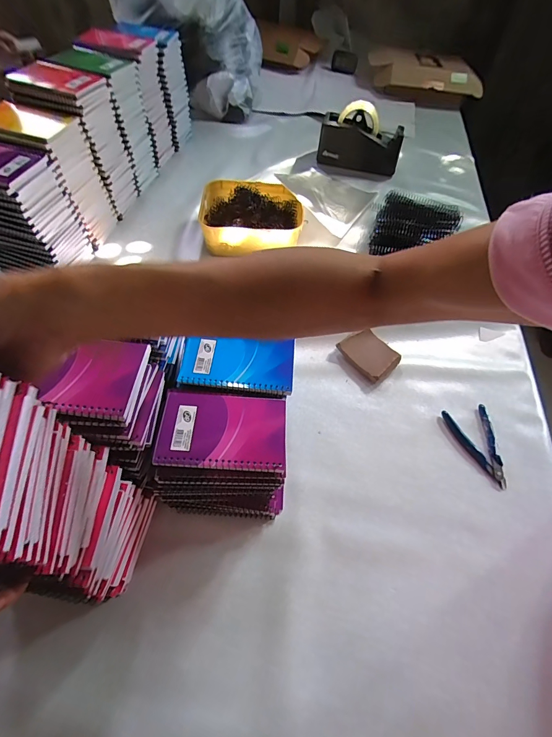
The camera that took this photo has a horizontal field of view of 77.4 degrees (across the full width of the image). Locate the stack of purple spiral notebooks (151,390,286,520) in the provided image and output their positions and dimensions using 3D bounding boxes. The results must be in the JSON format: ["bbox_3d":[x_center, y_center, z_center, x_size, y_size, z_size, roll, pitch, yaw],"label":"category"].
[{"bbox_3d":[-0.060,0.103,0.408,0.134,0.120,0.112,5,57,-1],"label":"stack of purple spiral notebooks"}]

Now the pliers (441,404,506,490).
[{"bbox_3d":[0.294,0.111,0.494,0.067,0.009,0.116,-7,58,-8],"label":"pliers"}]

